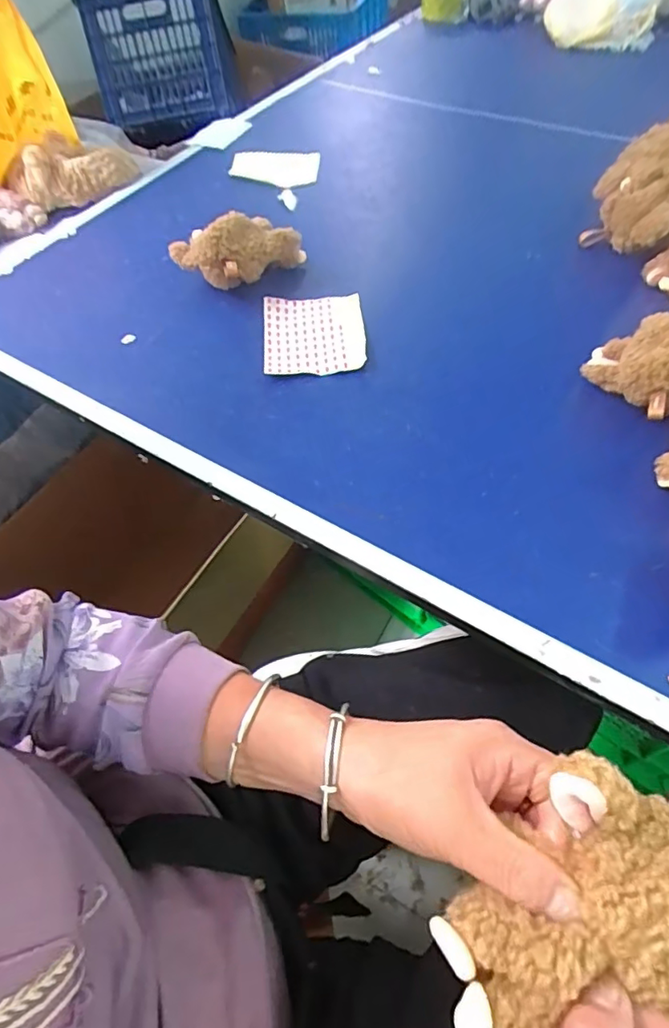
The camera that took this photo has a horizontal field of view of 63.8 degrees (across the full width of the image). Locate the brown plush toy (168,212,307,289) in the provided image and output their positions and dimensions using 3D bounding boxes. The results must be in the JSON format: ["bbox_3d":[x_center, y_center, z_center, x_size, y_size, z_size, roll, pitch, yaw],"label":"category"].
[{"bbox_3d":[-0.101,-0.291,0.581,0.135,0.072,0.090,-32,60,-16],"label":"brown plush toy"}]

